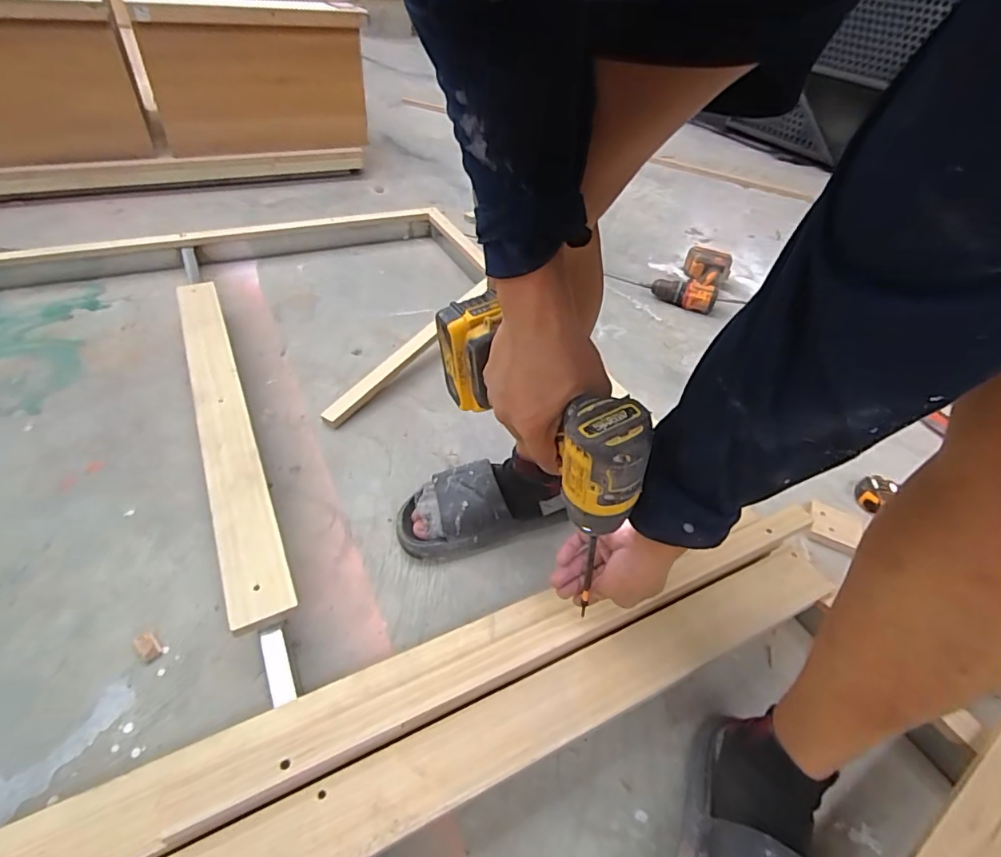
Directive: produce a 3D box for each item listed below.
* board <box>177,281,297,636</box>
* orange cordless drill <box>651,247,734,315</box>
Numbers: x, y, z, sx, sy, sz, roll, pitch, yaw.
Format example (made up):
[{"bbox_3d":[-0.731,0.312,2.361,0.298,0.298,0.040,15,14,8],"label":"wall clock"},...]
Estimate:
[{"bbox_3d":[-0.424,-0.028,0.796,0.071,0.026,0.739,-17,47,-22],"label":"board"},{"bbox_3d":[0.478,-0.375,1.305,0.149,0.081,0.226,23,46,17],"label":"orange cordless drill"}]

